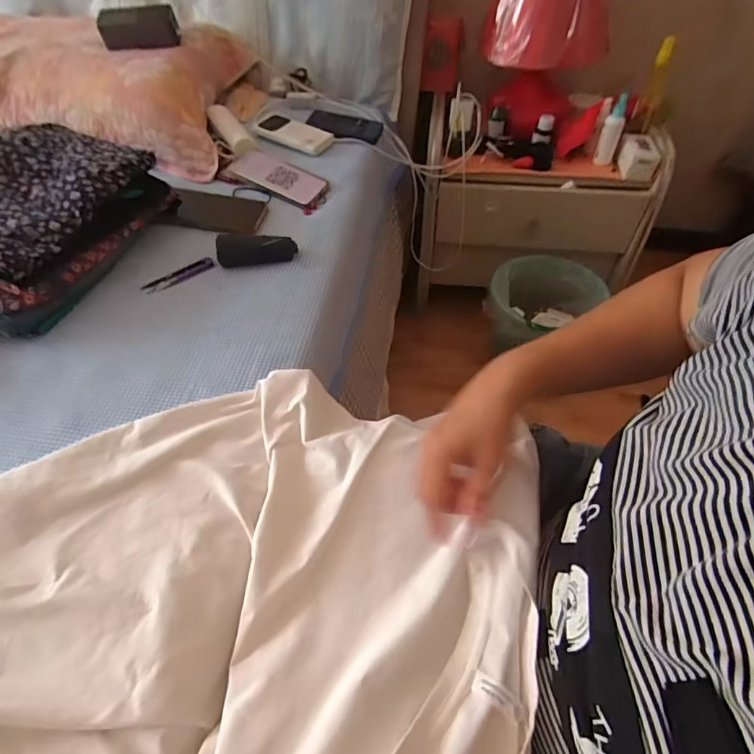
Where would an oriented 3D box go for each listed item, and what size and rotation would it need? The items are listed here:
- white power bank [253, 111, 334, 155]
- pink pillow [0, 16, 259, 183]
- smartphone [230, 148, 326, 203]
[{"bbox_3d":[-0.162,-0.462,0.888,0.152,0.018,0.070,24,55,18],"label":"white power bank"},{"bbox_3d":[-0.631,-0.528,0.870,0.737,0.128,0.365,-1,51,-1],"label":"pink pillow"},{"bbox_3d":[-0.167,-0.342,0.803,0.159,0.013,0.074,24,59,4],"label":"smartphone"}]

